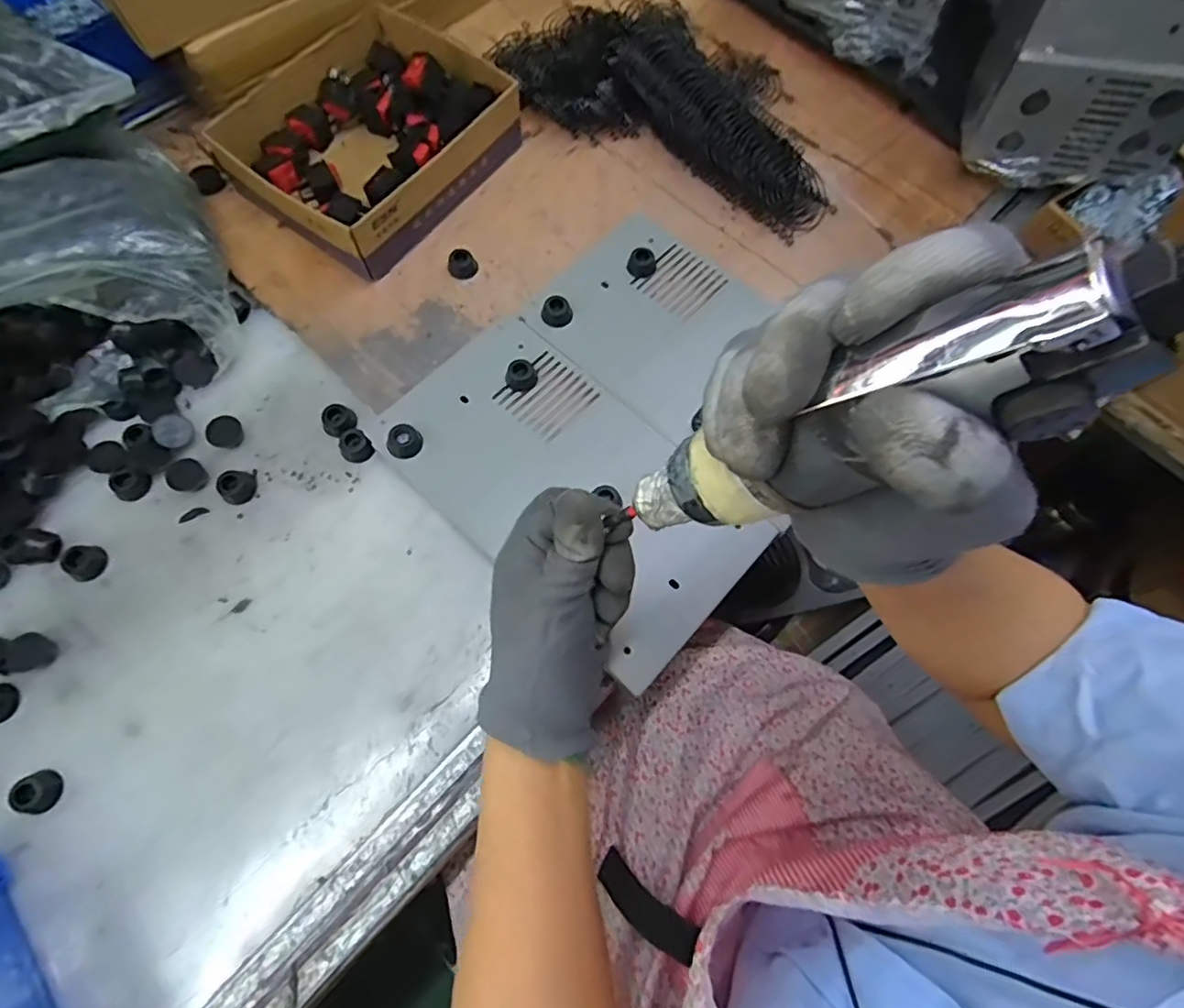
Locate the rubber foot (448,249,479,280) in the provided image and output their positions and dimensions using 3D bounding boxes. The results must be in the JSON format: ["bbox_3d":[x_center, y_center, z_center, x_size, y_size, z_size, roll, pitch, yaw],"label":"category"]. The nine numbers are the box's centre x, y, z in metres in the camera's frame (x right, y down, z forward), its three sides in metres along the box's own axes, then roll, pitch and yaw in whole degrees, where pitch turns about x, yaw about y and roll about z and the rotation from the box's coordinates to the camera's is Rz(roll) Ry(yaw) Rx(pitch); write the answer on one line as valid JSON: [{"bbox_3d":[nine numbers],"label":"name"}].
[{"bbox_3d":[-0.111,-0.205,0.505,0.025,0.013,0.020,-16,73,-7],"label":"rubber foot"}]

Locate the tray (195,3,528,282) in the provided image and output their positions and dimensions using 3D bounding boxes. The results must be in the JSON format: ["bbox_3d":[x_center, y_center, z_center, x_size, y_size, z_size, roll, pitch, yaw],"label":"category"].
[{"bbox_3d":[-0.190,-0.318,0.512,0.173,0.059,0.217,31,73,8],"label":"tray"}]

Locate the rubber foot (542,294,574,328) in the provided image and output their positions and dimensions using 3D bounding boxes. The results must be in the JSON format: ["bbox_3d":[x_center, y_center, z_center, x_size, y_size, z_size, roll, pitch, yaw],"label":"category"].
[{"bbox_3d":[-0.028,-0.156,0.481,0.024,0.016,0.021,0,72,-2],"label":"rubber foot"}]

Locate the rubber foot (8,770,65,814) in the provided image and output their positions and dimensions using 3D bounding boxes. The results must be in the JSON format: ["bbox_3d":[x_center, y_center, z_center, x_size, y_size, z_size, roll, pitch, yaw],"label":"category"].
[{"bbox_3d":[-0.342,0.177,0.364,0.018,0.015,0.023,-38,77,-13],"label":"rubber foot"}]

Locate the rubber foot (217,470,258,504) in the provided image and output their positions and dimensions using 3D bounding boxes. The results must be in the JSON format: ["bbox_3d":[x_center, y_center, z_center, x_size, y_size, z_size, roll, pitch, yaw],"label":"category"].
[{"bbox_3d":[-0.260,-0.014,0.432,0.023,0.013,0.025,2,72,-1],"label":"rubber foot"}]

